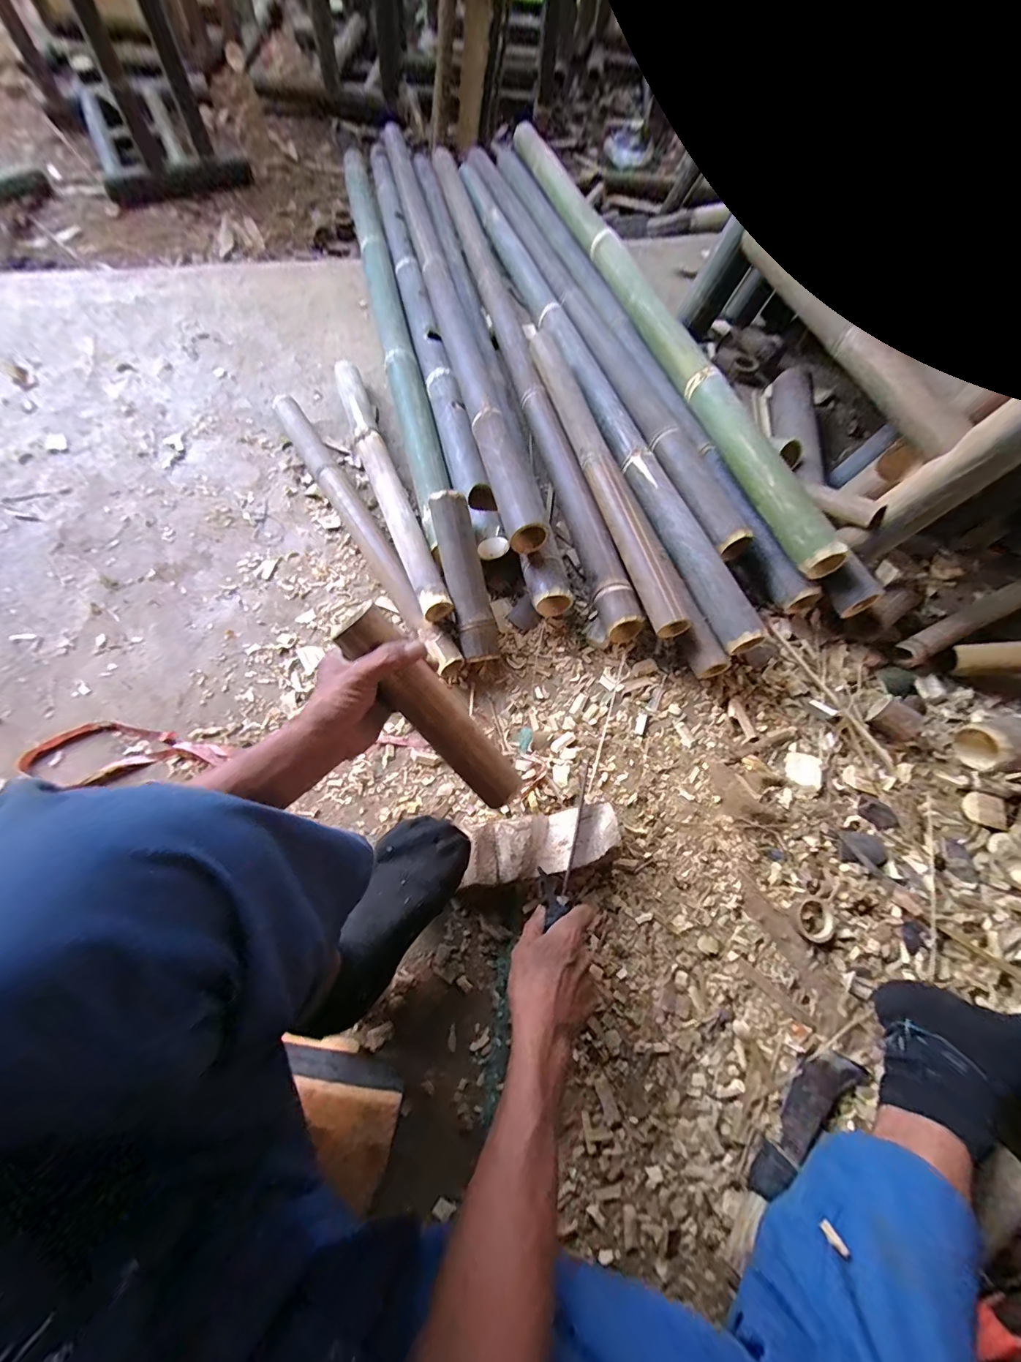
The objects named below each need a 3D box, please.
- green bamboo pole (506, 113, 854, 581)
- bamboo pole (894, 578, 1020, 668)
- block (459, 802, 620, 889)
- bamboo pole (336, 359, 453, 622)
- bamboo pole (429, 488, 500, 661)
[{"bbox_3d":[0.294,-0.753,0.943,0.088,0.076,1.330,-14,68,-8],"label":"green bamboo pole"},{"bbox_3d":[0.828,-0.129,0.779,0.453,0.041,0.048,-25,69,-12],"label":"bamboo pole"},{"bbox_3d":[0.037,0.210,0.590,0.193,0.058,0.072,-9,67,-6],"label":"block"},{"bbox_3d":[-0.225,-0.363,0.817,0.056,0.076,0.634,-20,68,-10],"label":"bamboo pole"},{"bbox_3d":[-0.068,-0.155,0.691,0.058,0.057,0.252,-14,94,-8],"label":"bamboo pole"}]

